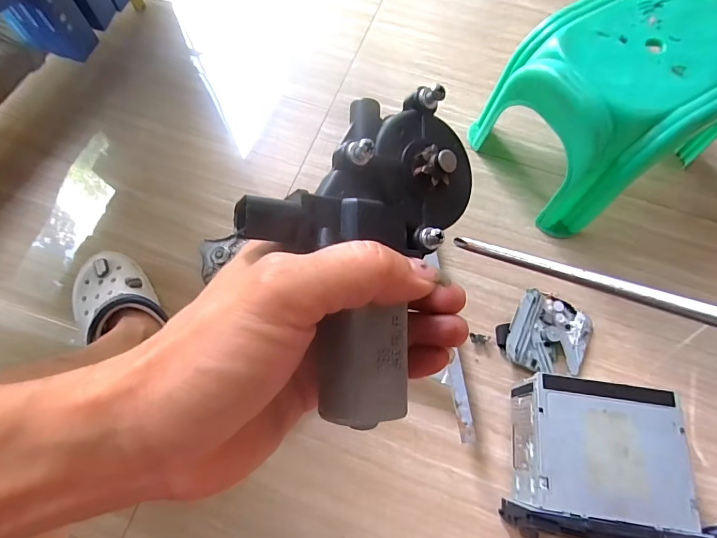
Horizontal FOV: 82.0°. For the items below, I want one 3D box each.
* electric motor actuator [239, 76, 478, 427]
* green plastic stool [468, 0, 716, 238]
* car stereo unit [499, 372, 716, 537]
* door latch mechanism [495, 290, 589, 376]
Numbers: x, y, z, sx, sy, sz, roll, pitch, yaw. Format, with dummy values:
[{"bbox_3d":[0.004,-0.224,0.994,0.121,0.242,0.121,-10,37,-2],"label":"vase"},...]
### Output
[{"bbox_3d":[-0.004,-0.014,0.180,0.089,0.048,0.143,28,71,-21],"label":"electric motor actuator"},{"bbox_3d":[0.388,-0.256,0.656,0.299,0.235,0.259,-29,72,-10],"label":"green plastic stool"},{"bbox_3d":[0.297,0.243,0.534,0.204,0.125,0.185,6,70,3],"label":"car stereo unit"},{"bbox_3d":[0.287,0.102,0.633,0.123,0.035,0.120,30,73,11],"label":"door latch mechanism"}]

